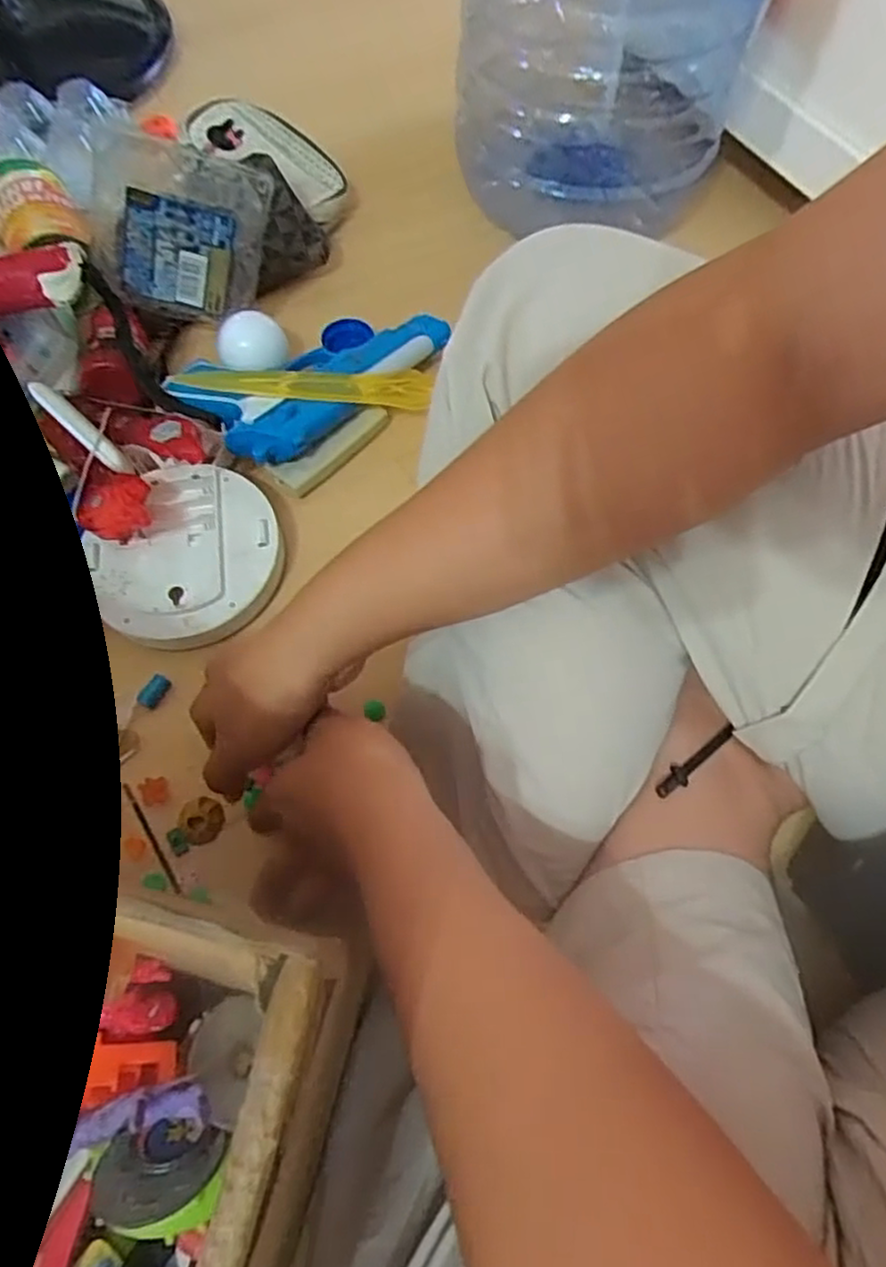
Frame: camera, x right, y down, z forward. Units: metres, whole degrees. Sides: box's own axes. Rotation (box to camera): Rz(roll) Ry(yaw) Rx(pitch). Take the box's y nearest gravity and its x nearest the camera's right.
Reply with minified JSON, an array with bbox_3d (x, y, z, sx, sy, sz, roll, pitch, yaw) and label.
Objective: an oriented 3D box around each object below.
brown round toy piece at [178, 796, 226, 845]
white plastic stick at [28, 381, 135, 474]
[{"bbox_3d":[-0.149,0.113,0.434,0.028,0.011,0.027,0,64,0],"label":"brown round toy piece"},{"bbox_3d":[-0.248,-0.141,0.492,0.085,0.015,0.015,43,70,-4],"label":"white plastic stick"}]

